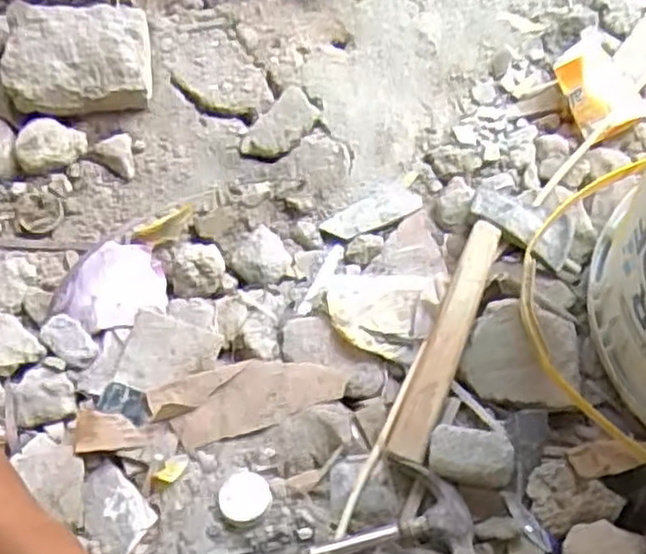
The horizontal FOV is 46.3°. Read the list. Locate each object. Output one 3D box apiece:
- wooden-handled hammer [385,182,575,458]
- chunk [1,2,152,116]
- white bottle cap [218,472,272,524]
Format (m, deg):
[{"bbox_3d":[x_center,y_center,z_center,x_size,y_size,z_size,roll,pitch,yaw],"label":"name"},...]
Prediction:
[{"bbox_3d":[0.141,0.042,0.646,0.091,0.031,0.266,19,62,11],"label":"wooden-handled hammer"},{"bbox_3d":[-0.245,-0.222,0.762,0.141,0.067,0.112,-5,55,-4],"label":"chunk"},{"bbox_3d":[-0.060,0.170,0.583,0.039,0.015,0.039,0,60,1],"label":"white bottle cap"}]

